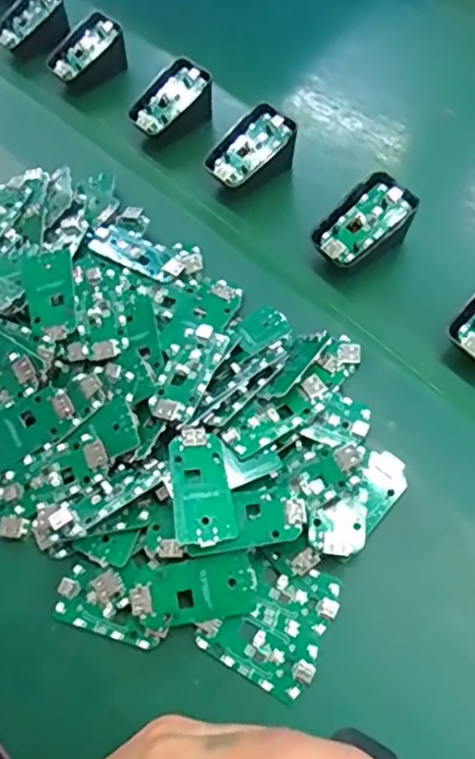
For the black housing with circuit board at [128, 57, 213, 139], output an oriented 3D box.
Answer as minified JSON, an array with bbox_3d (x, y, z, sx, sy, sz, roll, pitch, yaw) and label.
[{"bbox_3d":[-0.054,-0.223,0.525,0.045,0.047,0.067,33,67,20],"label":"black housing with circuit board"}]

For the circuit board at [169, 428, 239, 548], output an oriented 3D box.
[{"bbox_3d":[-0.019,0.056,0.341,0.033,0.004,0.064,-3,58,-12],"label":"circuit board"}]

